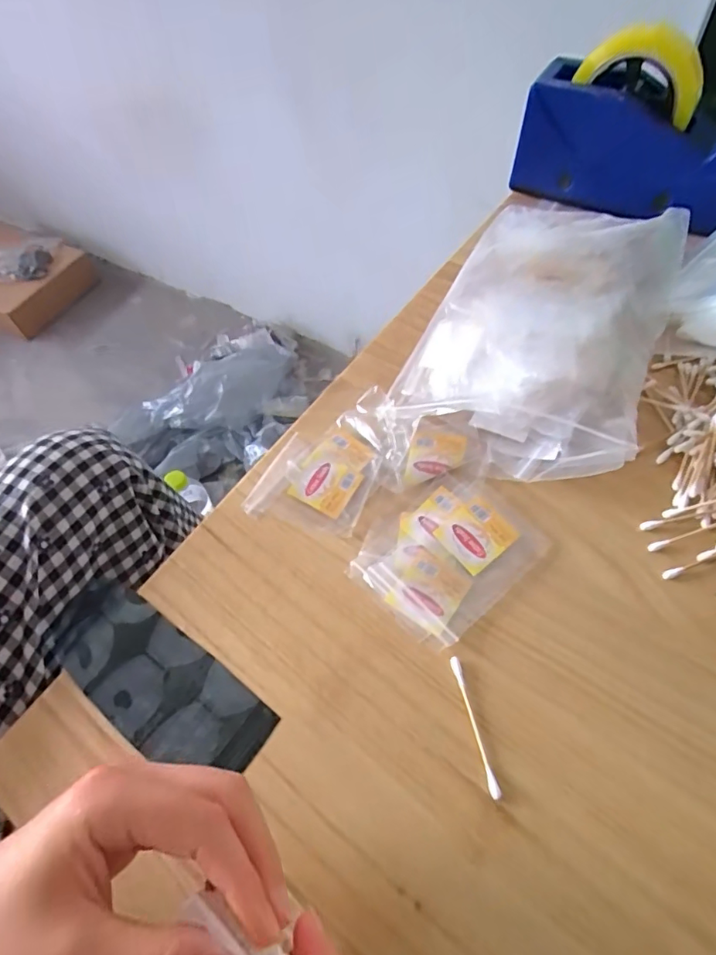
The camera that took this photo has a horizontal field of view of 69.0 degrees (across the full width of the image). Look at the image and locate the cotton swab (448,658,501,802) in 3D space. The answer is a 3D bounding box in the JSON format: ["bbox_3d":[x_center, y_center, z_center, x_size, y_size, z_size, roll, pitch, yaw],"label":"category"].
[{"bbox_3d":[0.064,0.135,0.285,0.005,0.004,0.071,-13,58,-3],"label":"cotton swab"}]

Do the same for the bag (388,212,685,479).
[{"bbox_3d":[0.151,-0.129,0.413,0.167,0.052,0.285,23,63,18],"label":"bag"}]

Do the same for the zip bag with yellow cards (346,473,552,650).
[{"bbox_3d":[0.059,0.048,0.338,0.108,0.007,0.087,-37,62,-17],"label":"zip bag with yellow cards"}]

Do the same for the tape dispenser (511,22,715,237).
[{"bbox_3d":[0.245,-0.304,0.466,0.201,0.121,0.073,28,64,21],"label":"tape dispenser"}]

